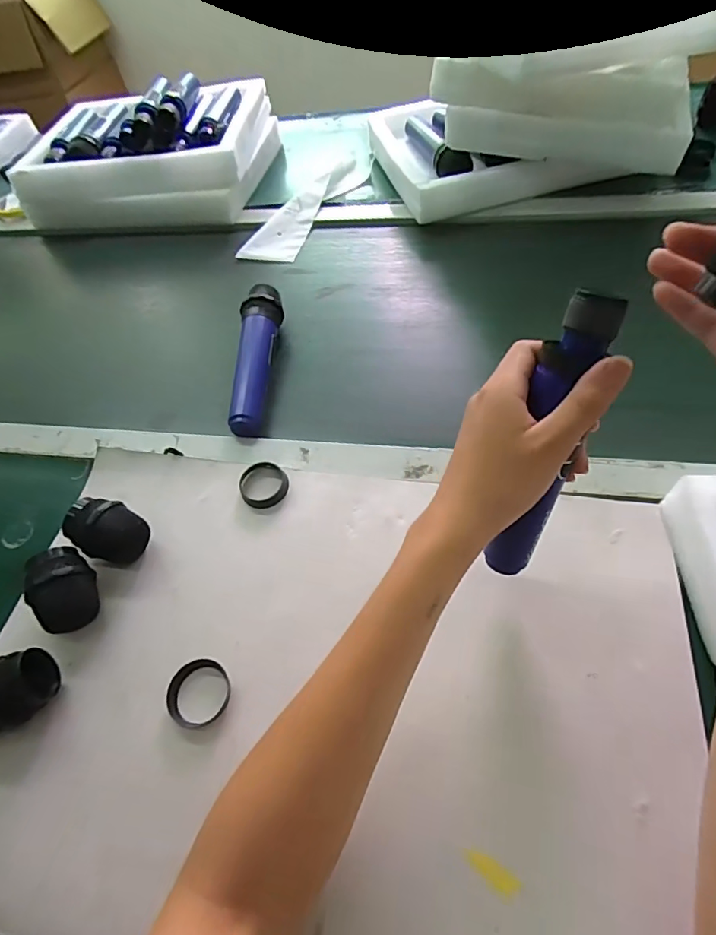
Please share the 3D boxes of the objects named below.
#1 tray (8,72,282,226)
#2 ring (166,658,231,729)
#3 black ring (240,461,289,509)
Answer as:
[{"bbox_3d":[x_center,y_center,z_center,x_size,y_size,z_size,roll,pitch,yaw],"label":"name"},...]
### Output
[{"bbox_3d":[-0.335,-0.520,0.803,0.348,0.123,0.321,2,55,9],"label":"tray"},{"bbox_3d":[-0.113,0.159,0.349,0.043,0.009,0.044,-4,54,5],"label":"ring"},{"bbox_3d":[-0.085,0.016,0.445,0.043,0.012,0.042,-4,54,5],"label":"black ring"}]

